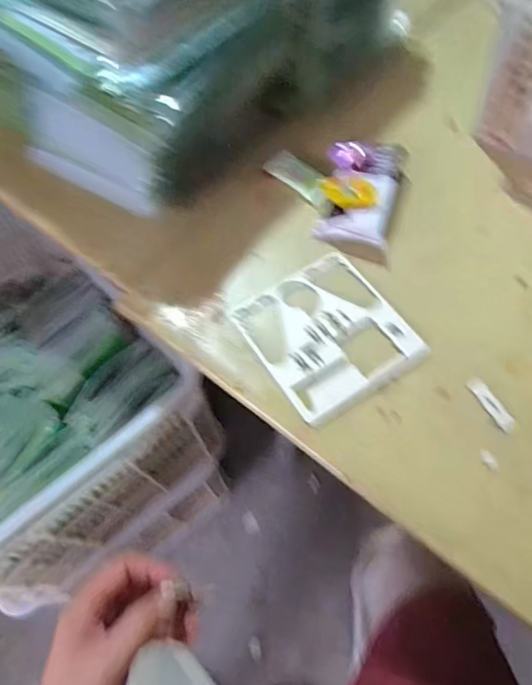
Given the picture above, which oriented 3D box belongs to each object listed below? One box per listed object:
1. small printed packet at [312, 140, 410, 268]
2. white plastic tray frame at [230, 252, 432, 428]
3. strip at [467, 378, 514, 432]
[{"bbox_3d":[0.105,-0.164,0.513,0.085,0.038,0.145,12,63,6],"label":"small printed packet"},{"bbox_3d":[0.060,-0.011,0.451,0.140,0.009,0.144,-30,66,-15],"label":"white plastic tray frame"},{"bbox_3d":[0.205,0.055,0.416,0.017,0.004,0.053,-23,65,-11],"label":"strip"}]

